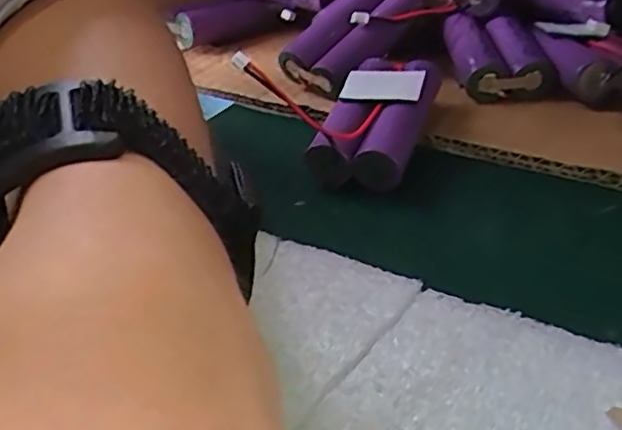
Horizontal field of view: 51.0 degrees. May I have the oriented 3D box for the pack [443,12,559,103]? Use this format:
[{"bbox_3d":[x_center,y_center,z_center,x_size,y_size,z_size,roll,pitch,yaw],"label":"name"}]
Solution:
[{"bbox_3d":[0.081,-0.071,0.291,0.035,0.022,0.057,-4,34,-2],"label":"pack"}]

